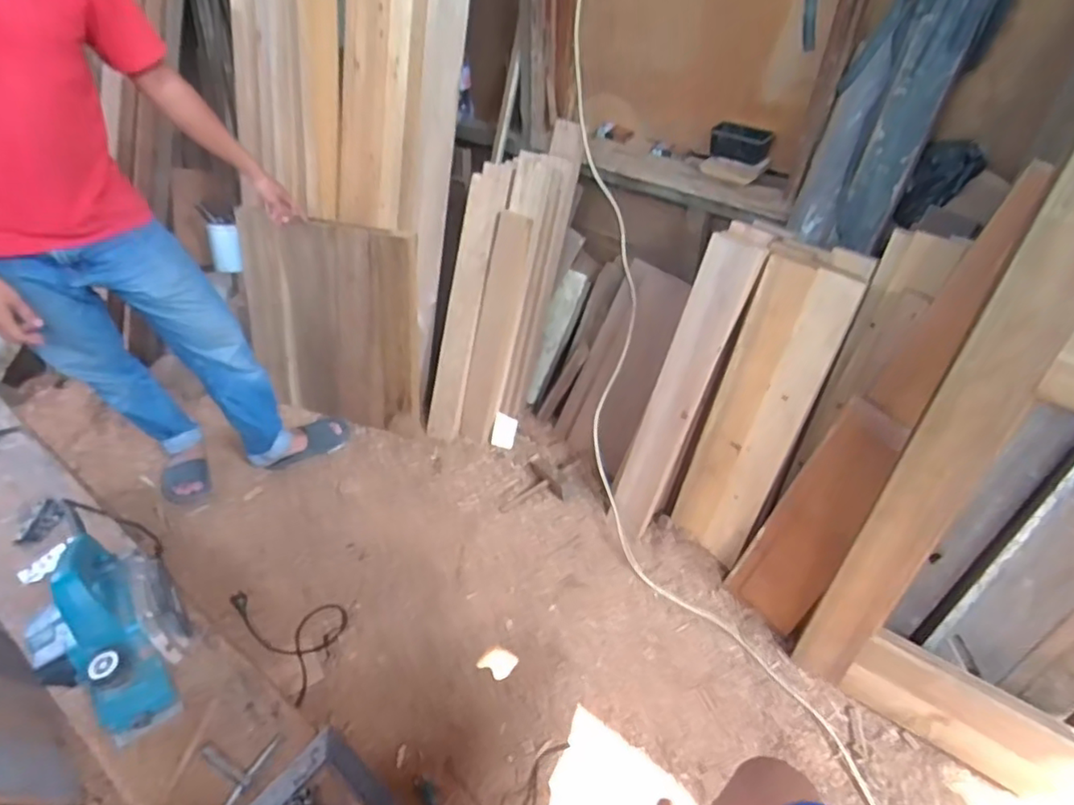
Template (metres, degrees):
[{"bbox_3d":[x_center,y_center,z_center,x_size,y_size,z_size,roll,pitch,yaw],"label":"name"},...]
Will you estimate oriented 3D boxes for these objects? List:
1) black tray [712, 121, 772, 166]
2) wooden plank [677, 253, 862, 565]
[{"bbox_3d":[0.519,-0.659,1.566,0.148,0.070,0.112,15,46,14],"label":"black tray"},{"bbox_3d":[0.496,0.043,1.416,0.195,0.723,0.043,25,27,23],"label":"wooden plank"}]

